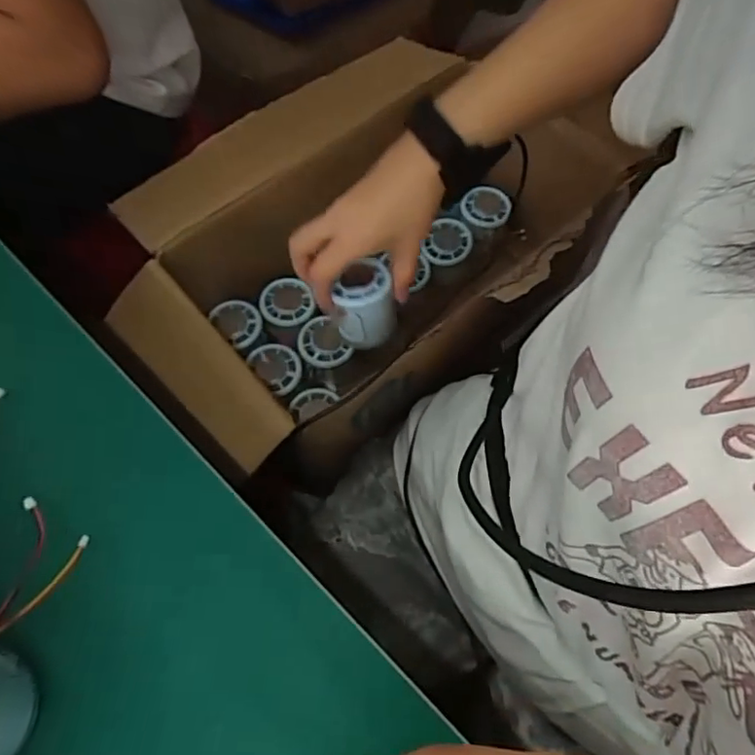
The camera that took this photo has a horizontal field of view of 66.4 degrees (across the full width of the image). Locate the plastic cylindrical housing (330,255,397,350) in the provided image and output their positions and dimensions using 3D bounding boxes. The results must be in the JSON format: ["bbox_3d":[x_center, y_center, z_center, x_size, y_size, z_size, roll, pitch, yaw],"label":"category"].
[{"bbox_3d":[-0.012,-0.063,0.486,0.048,0.062,0.049,0,65,-1],"label":"plastic cylindrical housing"}]

